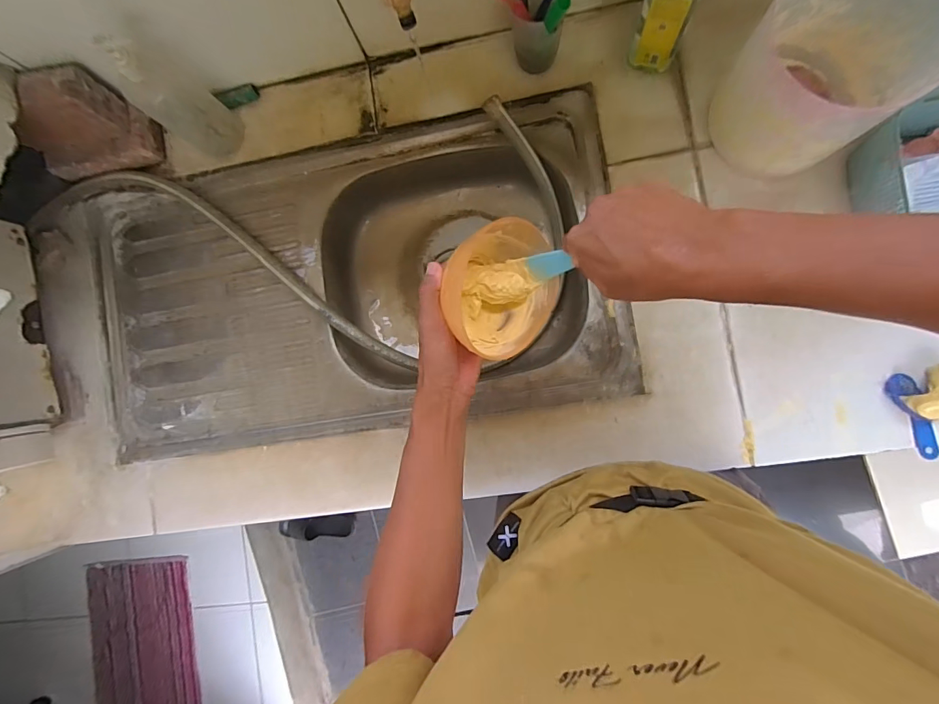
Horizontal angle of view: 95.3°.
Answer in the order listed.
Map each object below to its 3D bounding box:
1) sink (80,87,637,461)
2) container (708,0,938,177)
[{"bbox_3d":[-0.159,-0.088,0.635,0.709,0.135,0.390,-8,87,6],"label":"sink"},{"bbox_3d":[0.357,-0.286,0.448,0.159,0.152,0.152,0,88,7],"label":"container"}]

